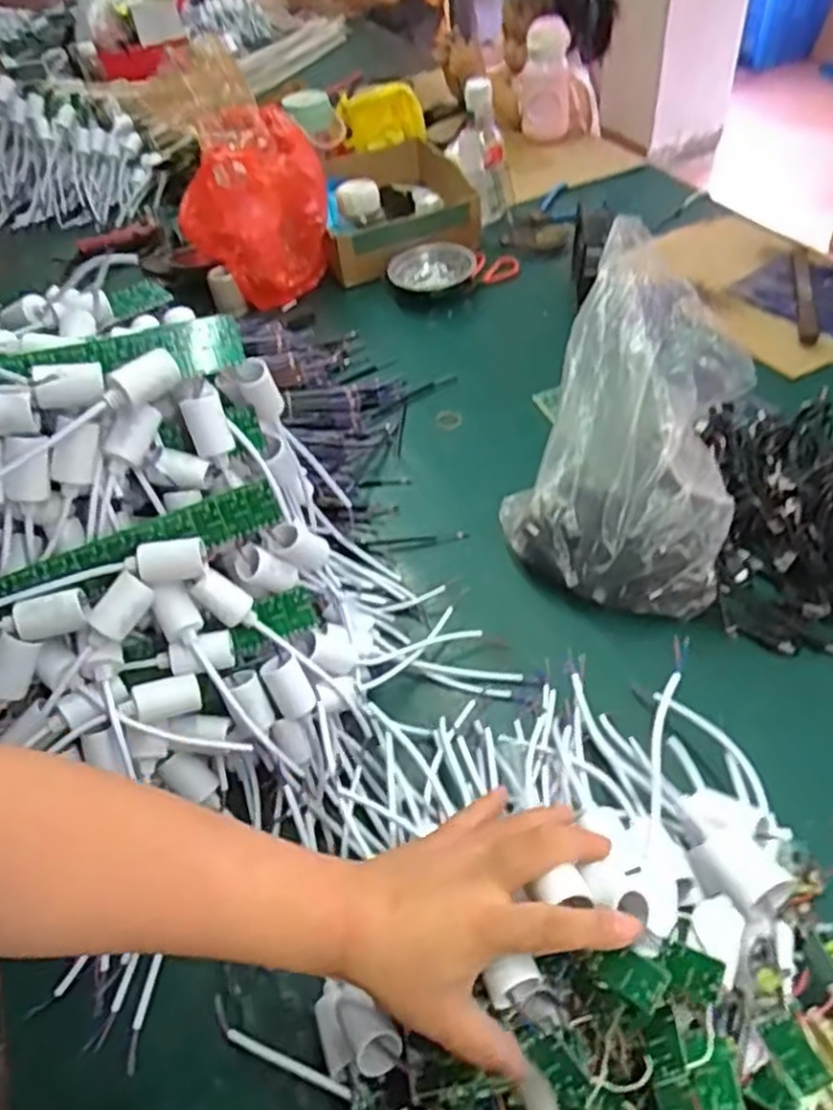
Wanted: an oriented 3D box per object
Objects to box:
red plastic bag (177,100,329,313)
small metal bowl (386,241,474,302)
[{"bbox_3d":[-0.246,-0.525,1.125,0.219,0.218,0.200,-12,49,-4],"label":"red plastic bag"},{"bbox_3d":[0.023,-0.436,1.137,0.134,0.034,0.102,-1,49,6],"label":"small metal bowl"}]

